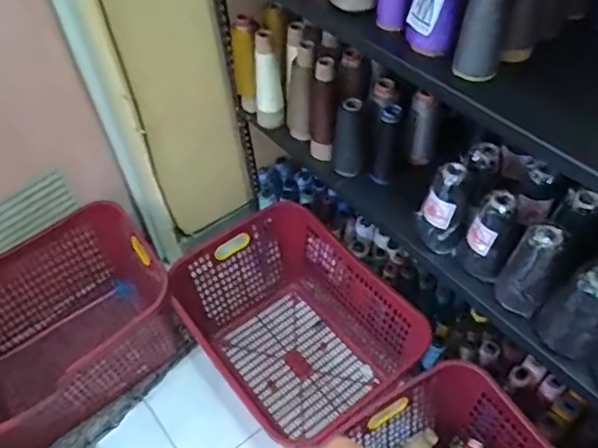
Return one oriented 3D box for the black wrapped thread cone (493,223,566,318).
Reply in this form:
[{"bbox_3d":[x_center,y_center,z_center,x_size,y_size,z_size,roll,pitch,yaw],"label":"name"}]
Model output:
[{"bbox_3d":[0.382,0.079,0.927,0.084,0.159,0.066,22,55,20],"label":"black wrapped thread cone"}]

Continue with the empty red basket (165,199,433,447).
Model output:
[{"bbox_3d":[0.010,0.269,1.419,0.413,0.288,0.563,-35,56,-23],"label":"empty red basket"}]

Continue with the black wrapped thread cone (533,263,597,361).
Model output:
[{"bbox_3d":[0.434,0.129,0.859,0.096,0.155,0.080,36,61,29],"label":"black wrapped thread cone"}]

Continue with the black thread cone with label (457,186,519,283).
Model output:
[{"bbox_3d":[0.330,0.023,0.980,0.081,0.172,0.073,17,53,17],"label":"black thread cone with label"}]

